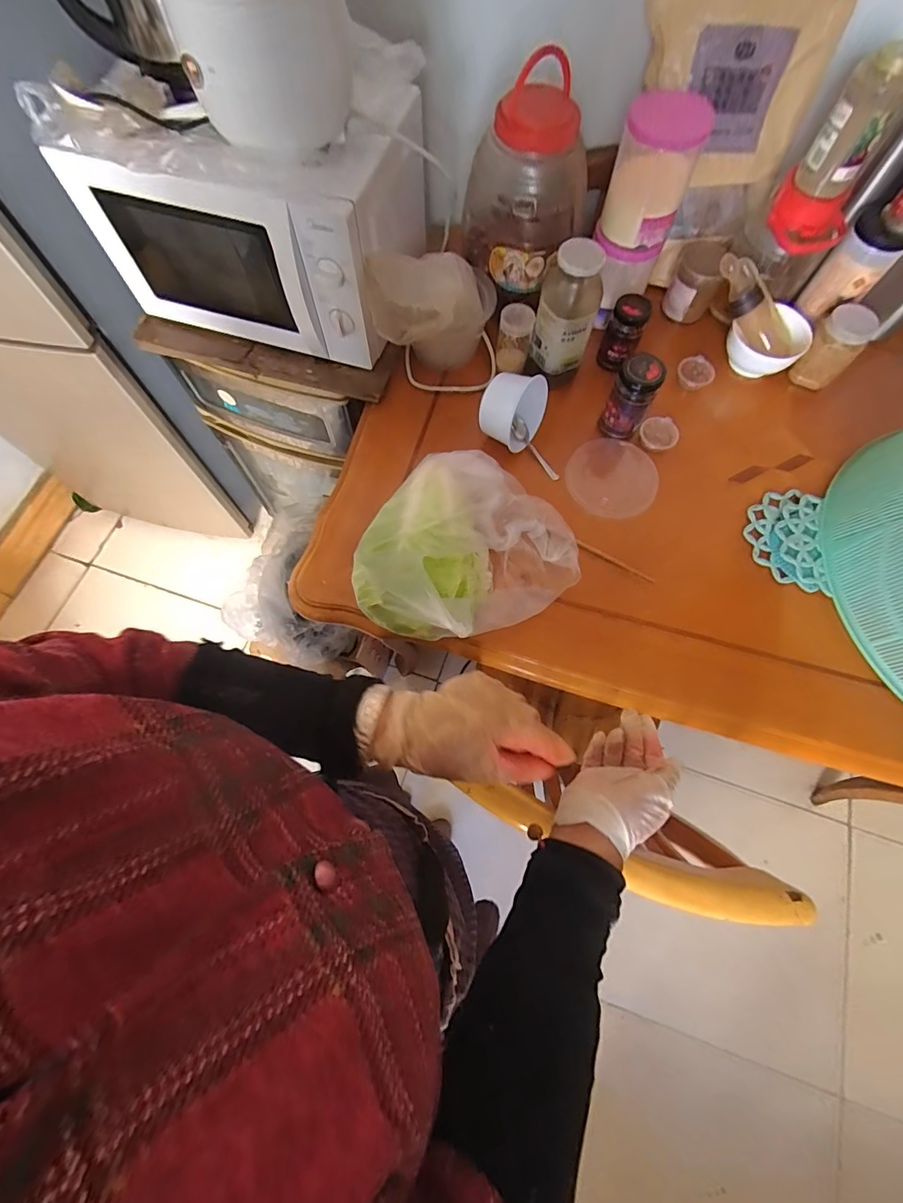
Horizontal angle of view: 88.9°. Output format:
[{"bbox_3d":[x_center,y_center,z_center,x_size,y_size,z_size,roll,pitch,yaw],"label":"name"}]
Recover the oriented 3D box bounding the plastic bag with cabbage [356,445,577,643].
[{"bbox_3d":[0.015,-0.082,0.607,0.310,0.152,0.242,-33,73,-11],"label":"plastic bag with cabbage"}]

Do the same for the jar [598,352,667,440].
[{"bbox_3d":[0.273,-0.314,0.704,0.061,0.121,0.060,0,70,0],"label":"jar"}]

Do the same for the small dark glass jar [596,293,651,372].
[{"bbox_3d":[0.283,-0.436,0.758,0.059,0.104,0.063,0,70,0],"label":"small dark glass jar"}]

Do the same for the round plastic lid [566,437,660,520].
[{"bbox_3d":[0.255,-0.197,0.734,0.137,0.005,0.131,0,81,2],"label":"round plastic lid"}]

